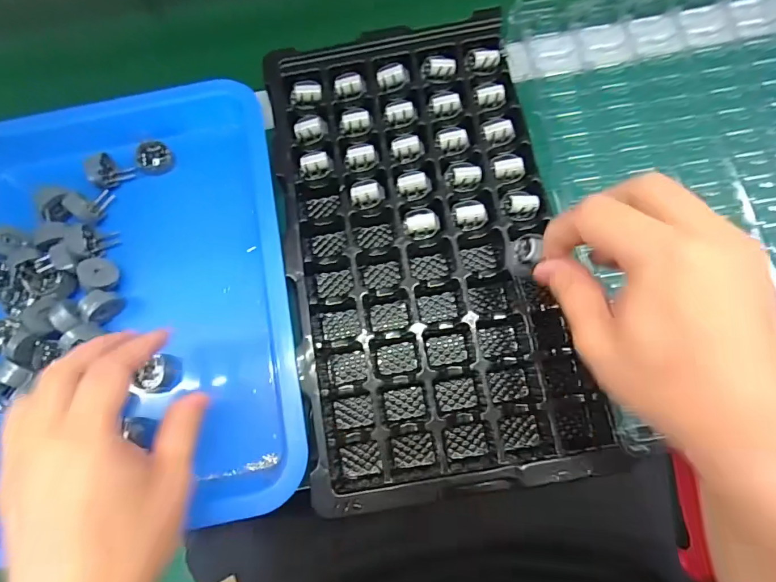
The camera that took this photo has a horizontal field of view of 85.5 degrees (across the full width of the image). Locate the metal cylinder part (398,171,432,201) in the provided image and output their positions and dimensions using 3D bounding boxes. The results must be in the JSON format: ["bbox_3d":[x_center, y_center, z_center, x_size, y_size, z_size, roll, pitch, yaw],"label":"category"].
[{"bbox_3d":[0.021,-0.084,0.330,0.025,0.013,0.021,-8,74,2],"label":"metal cylinder part"}]

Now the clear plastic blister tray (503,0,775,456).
[{"bbox_3d":[0.245,-0.084,0.322,0.256,0.019,0.360,-5,76,0],"label":"clear plastic blister tray"}]

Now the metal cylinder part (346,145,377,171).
[{"bbox_3d":[-0.022,-0.109,0.337,0.024,0.014,0.019,-10,74,1],"label":"metal cylinder part"}]

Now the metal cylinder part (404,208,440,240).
[{"bbox_3d":[0.026,-0.052,0.328,0.026,0.022,0.023,-4,74,3],"label":"metal cylinder part"}]

